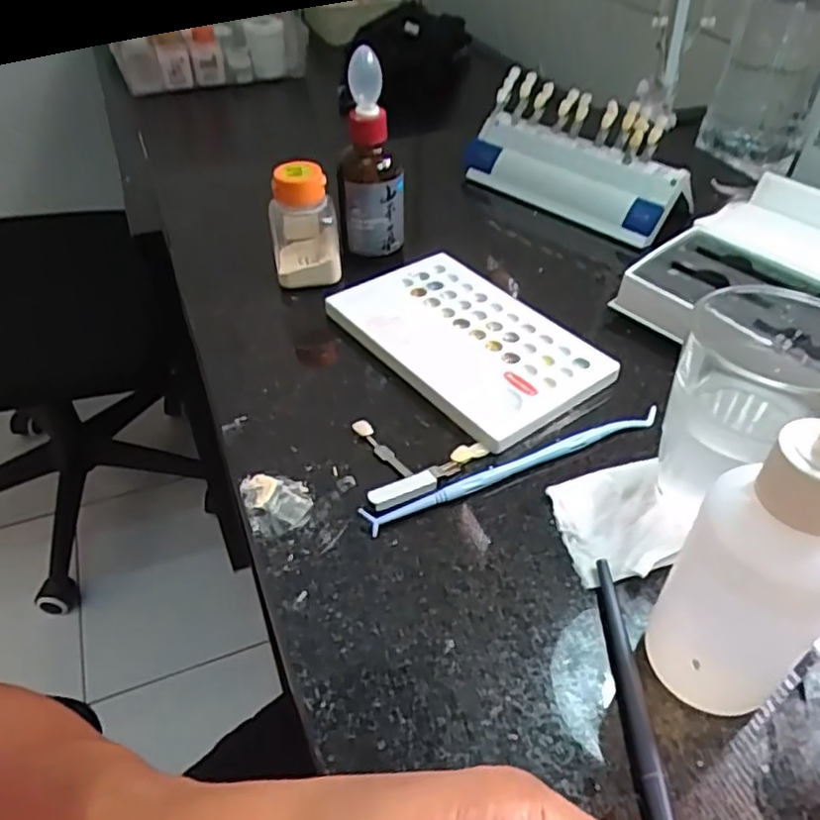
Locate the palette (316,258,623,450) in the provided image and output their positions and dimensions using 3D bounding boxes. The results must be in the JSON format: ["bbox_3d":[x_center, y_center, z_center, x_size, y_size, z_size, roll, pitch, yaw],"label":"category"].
[{"bbox_3d":[0.029,-0.043,0.392,0.095,0.012,0.158,-29,50,-26],"label":"palette"}]

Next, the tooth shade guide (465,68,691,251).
[{"bbox_3d":[0.127,-0.194,0.521,0.176,0.079,0.065,32,53,29],"label":"tooth shade guide"}]

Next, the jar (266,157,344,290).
[{"bbox_3d":[-0.069,-0.122,0.433,0.042,0.063,0.046,-9,45,-8],"label":"jar"}]

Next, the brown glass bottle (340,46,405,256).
[{"bbox_3d":[-0.026,-0.167,0.435,0.040,0.122,0.043,-4,44,-3],"label":"brown glass bottle"}]

